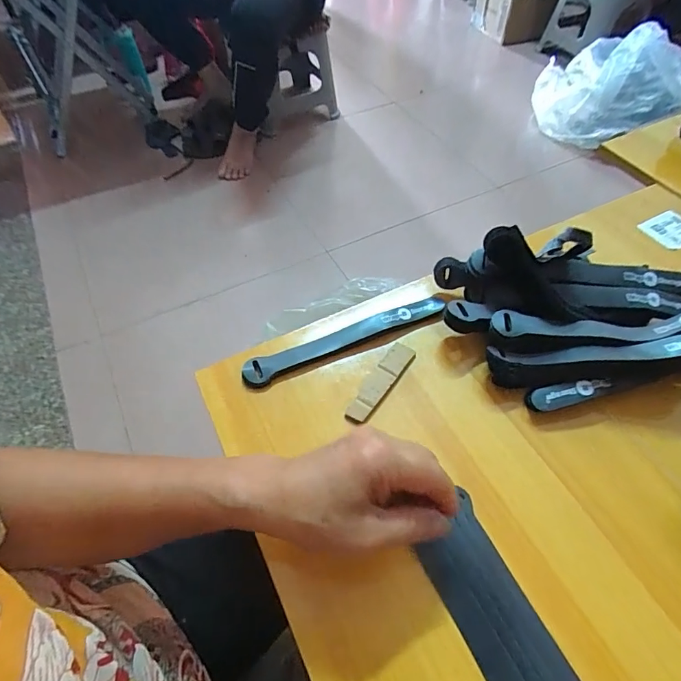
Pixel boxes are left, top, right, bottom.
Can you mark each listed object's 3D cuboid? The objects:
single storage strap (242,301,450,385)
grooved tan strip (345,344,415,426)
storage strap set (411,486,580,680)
[{"bbox_3d":[0.007,-0.003,0.401,0.195,0.008,0.022,-20,56,-13],"label":"single storage strap"},{"bbox_3d":[0.035,0.036,0.380,0.022,0.004,0.089,30,60,21],"label":"grooved tan strip"},{"bbox_3d":[0.107,0.189,0.265,0.052,0.011,0.175,-21,58,-13],"label":"storage strap set"}]

